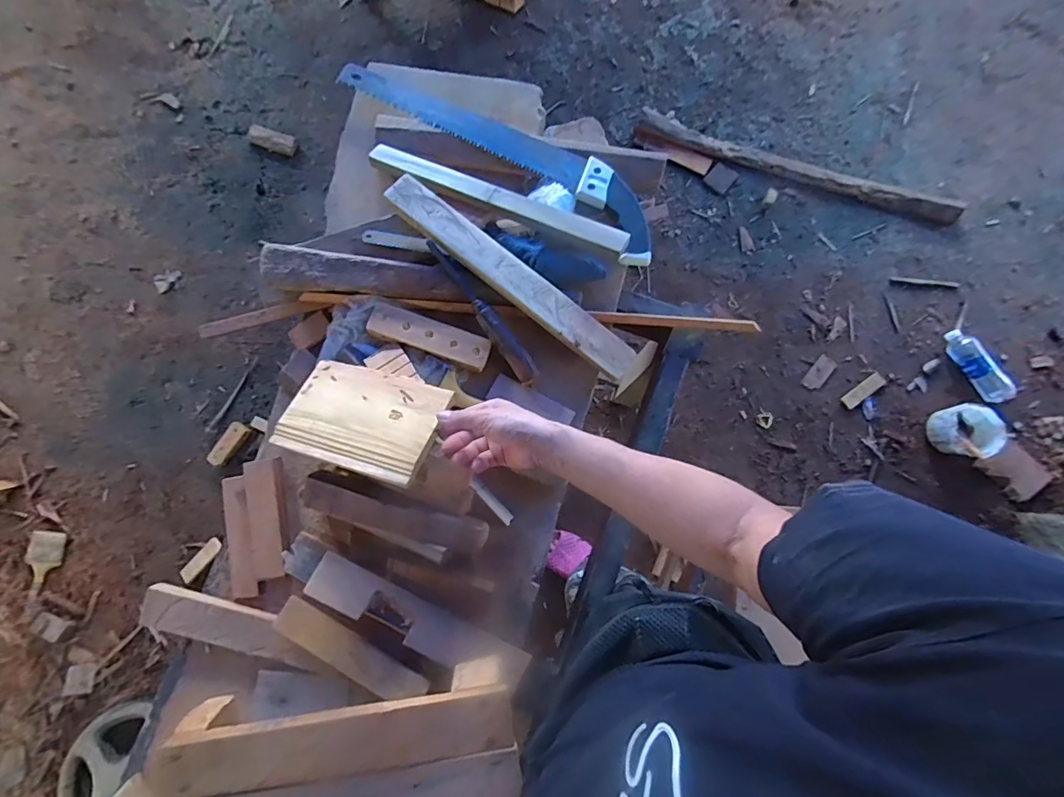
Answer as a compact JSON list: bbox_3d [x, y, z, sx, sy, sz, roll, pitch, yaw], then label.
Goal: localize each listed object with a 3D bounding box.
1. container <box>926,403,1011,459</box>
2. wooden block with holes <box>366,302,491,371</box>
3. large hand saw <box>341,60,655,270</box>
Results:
[{"bbox_3d":[1.091,0.084,1.191,0.110,0.122,0.124,-17,82,0],"label":"container"},{"bbox_3d":[-0.136,-0.082,0.636,0.160,0.026,0.047,17,84,4],"label":"wooden block with holes"},{"bbox_3d":[-0.039,-0.360,0.674,0.515,0.025,0.097,37,85,6],"label":"large hand saw"}]

